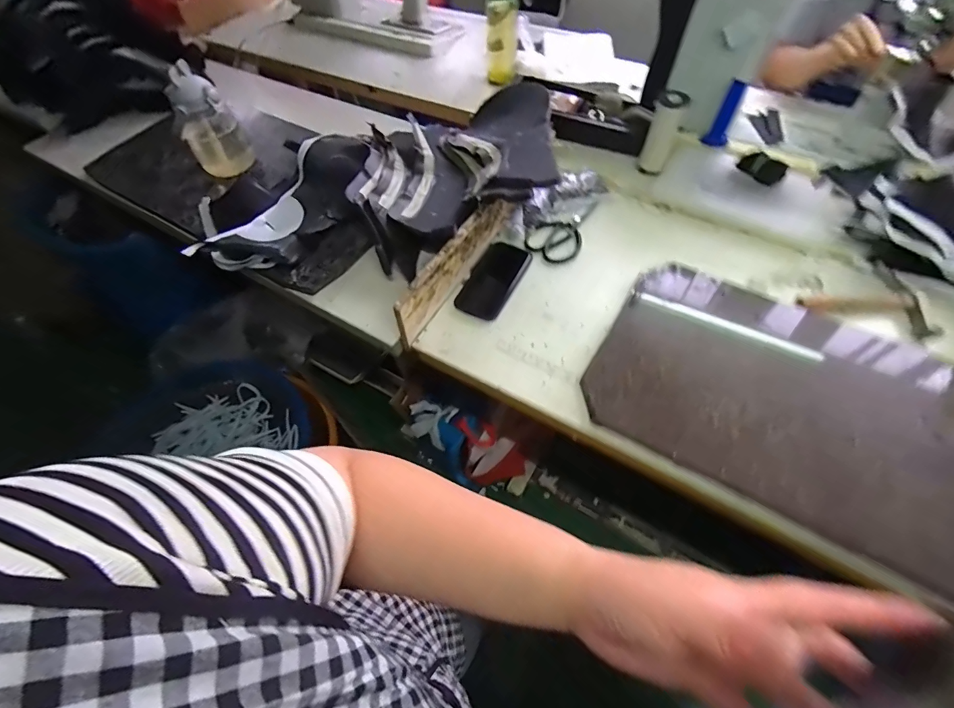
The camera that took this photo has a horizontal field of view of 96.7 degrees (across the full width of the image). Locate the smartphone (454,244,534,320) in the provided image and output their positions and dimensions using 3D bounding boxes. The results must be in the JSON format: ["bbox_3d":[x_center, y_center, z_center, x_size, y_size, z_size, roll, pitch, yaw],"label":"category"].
[{"bbox_3d":[0.032,-0.135,0.758,0.086,0.005,0.169,21,61,16],"label":"smartphone"}]

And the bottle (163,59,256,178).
[{"bbox_3d":[-0.562,-0.481,0.880,0.114,0.186,0.086,-29,60,-15],"label":"bottle"}]

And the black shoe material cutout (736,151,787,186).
[{"bbox_3d":[0.559,-0.364,0.831,0.082,0.044,0.018,45,25,21],"label":"black shoe material cutout"}]

